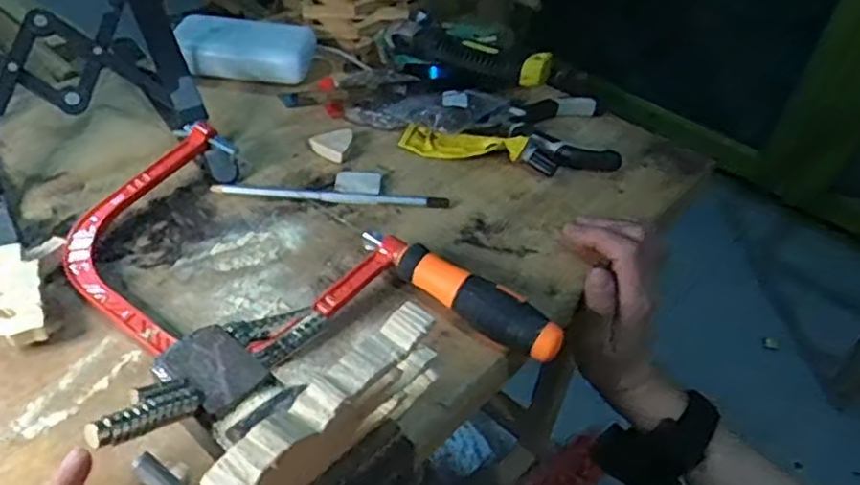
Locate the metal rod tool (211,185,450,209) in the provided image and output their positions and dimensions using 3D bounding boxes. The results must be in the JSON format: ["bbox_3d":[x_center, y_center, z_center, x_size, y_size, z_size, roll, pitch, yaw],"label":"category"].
[{"bbox_3d":[-0.071,-0.033,0.484,0.168,0.007,0.010,5,42,-2],"label":"metal rod tool"}]

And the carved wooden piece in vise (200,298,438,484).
[{"bbox_3d":[-0.032,0.056,0.211,0.018,0.044,0.088,33,48,26],"label":"carved wooden piece in vise"}]

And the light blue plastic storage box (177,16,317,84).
[{"bbox_3d":[-0.165,-0.171,0.595,0.117,0.034,0.064,3,42,-4],"label":"light blue plastic storage box"}]

